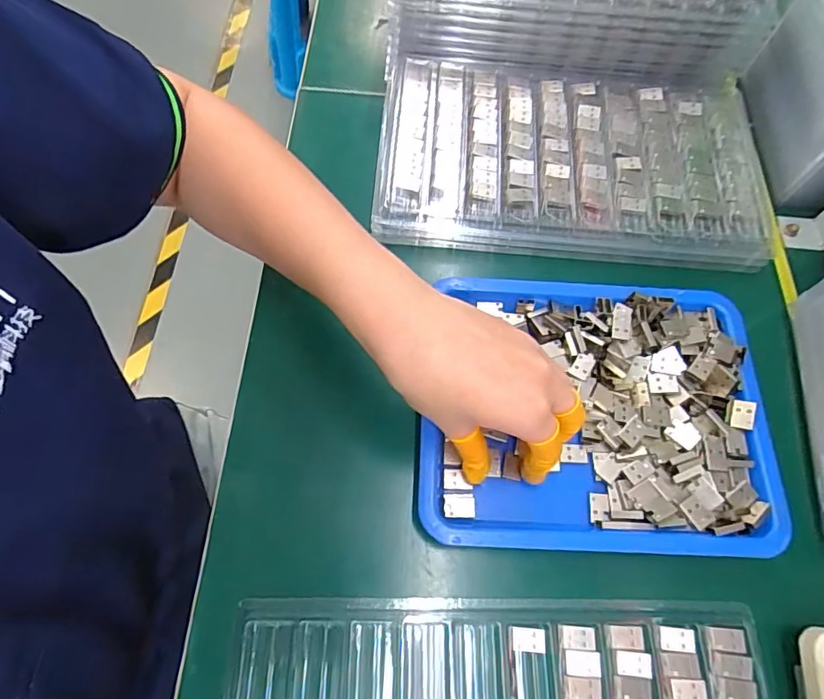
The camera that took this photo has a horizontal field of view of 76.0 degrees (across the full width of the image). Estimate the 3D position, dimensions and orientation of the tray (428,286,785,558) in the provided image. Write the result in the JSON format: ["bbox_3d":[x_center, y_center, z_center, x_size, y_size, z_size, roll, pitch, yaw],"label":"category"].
[{"bbox_3d":[0.115,0.038,0.336,0.212,0.023,0.171,3,69,0],"label":"tray"}]

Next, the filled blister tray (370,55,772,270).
[{"bbox_3d":[0.122,-0.155,0.418,0.288,0.024,0.173,3,69,0],"label":"filled blister tray"}]

